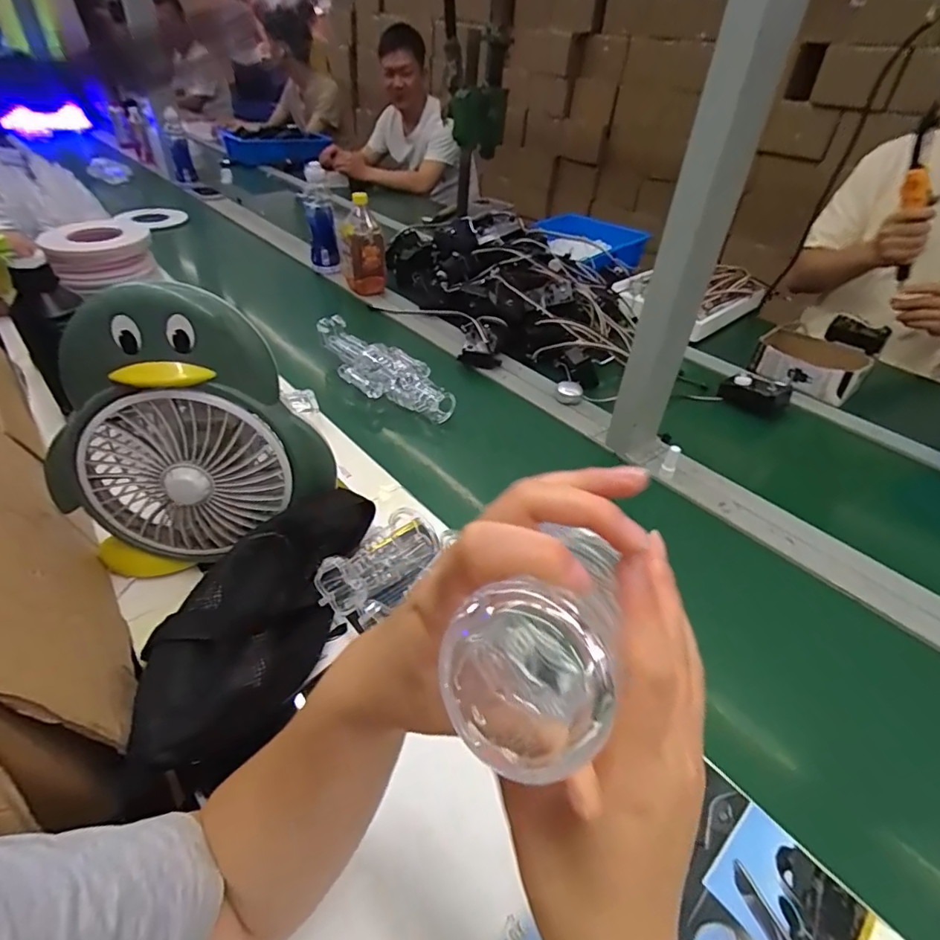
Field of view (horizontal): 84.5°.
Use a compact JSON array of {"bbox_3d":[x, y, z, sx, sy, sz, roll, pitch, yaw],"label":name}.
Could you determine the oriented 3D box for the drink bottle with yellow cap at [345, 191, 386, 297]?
[{"bbox_3d":[-0.236,-0.493,1.144,0.090,0.185,0.077,-5,41,-11],"label":"drink bottle with yellow cap"}]

